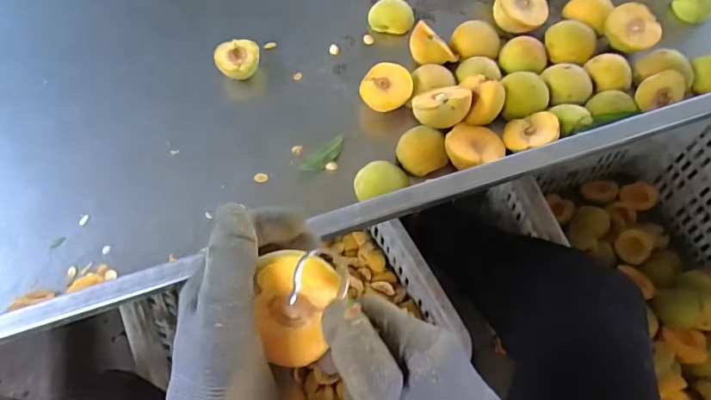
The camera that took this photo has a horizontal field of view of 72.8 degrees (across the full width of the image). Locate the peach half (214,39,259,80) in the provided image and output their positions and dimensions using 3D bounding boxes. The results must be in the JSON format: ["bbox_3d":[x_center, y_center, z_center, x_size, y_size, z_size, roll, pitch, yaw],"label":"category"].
[{"bbox_3d":[-0.144,-0.171,0.603,0.053,0.033,0.049,-1,62,2],"label":"peach half"}]

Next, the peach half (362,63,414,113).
[{"bbox_3d":[0.037,-0.129,0.566,0.056,0.028,0.057,22,82,9],"label":"peach half"}]

